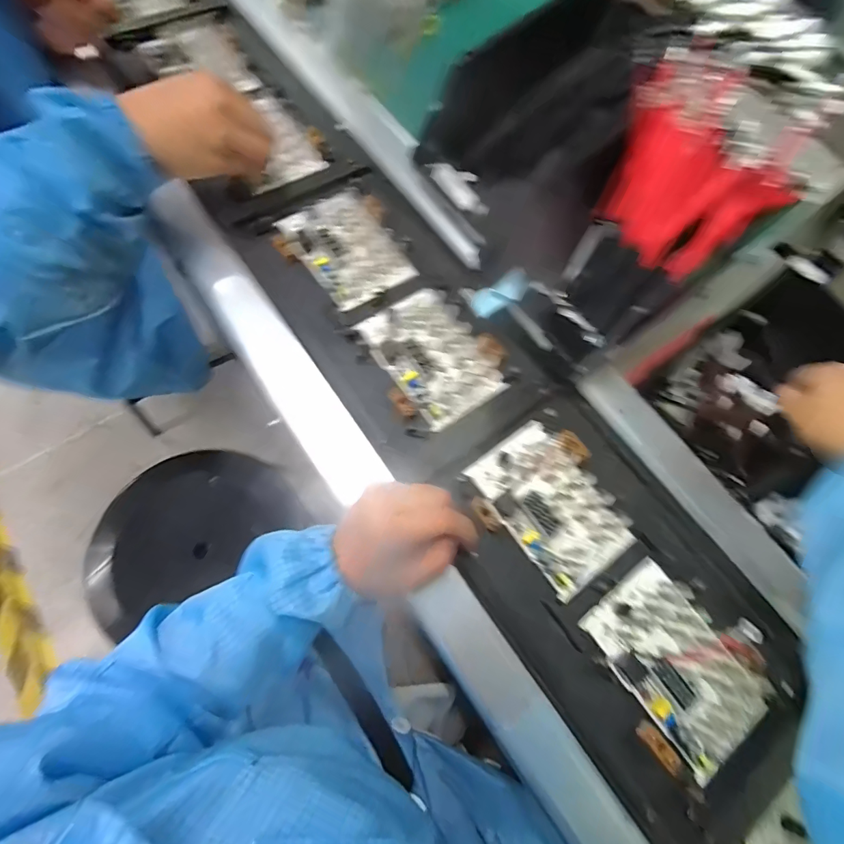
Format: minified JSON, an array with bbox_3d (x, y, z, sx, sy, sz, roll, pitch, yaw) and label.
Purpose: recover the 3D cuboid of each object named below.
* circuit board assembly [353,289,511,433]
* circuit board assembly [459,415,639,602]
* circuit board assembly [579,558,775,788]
[{"bbox_3d":[0.011,-0.069,0.427,0.117,0.026,0.138,-32,76,-12],"label":"circuit board assembly"},{"bbox_3d":[0.115,0.075,0.386,0.110,0.018,0.139,-34,76,-13],"label":"circuit board assembly"},{"bbox_3d":[0.211,0.194,0.352,0.096,0.023,0.138,-35,76,-13],"label":"circuit board assembly"}]

